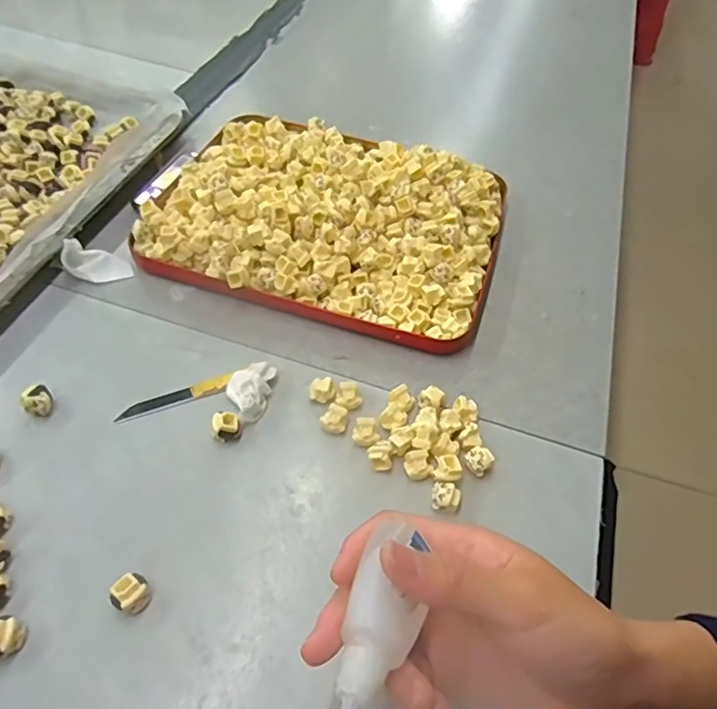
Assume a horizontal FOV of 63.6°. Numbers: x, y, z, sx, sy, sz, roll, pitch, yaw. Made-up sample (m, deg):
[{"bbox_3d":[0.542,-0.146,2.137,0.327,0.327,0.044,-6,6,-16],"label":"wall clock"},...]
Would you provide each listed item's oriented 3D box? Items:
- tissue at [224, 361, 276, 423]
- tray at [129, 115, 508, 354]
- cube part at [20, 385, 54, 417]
[{"bbox_3d":[-0.067,0.020,0.347,0.026,0.016,0.037,11,52,4],"label":"tissue"},{"bbox_3d":[-0.025,-0.115,0.433,0.259,0.035,0.202,15,53,7],"label":"tray"},{"bbox_3d":[-0.182,0.027,0.329,0.016,0.016,0.016,39,59,23],"label":"cube part"}]

